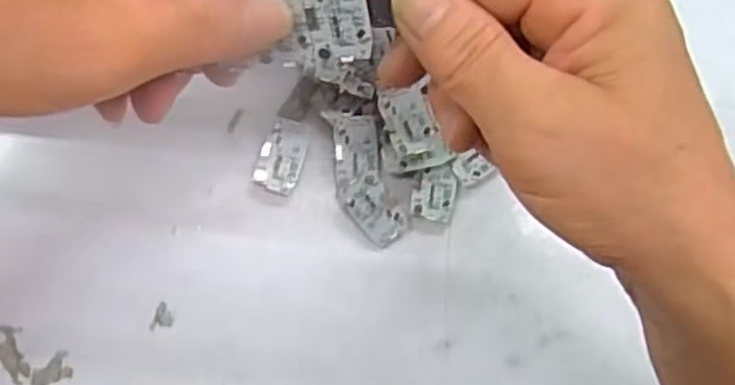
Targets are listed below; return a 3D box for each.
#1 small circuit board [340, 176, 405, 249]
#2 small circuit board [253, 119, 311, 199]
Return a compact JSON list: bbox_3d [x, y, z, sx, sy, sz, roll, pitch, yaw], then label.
[{"bbox_3d":[0.002,0.007,0.312,0.018,0.008,0.029,-39,89,-9],"label":"small circuit board"},{"bbox_3d":[-0.035,-0.015,0.312,0.018,0.005,0.031,17,82,-4],"label":"small circuit board"}]

